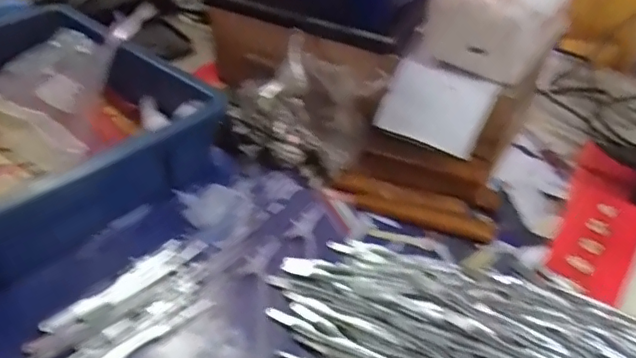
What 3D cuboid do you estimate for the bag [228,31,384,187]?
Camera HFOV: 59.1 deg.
[{"bbox_3d":[-0.017,-0.065,0.532,0.146,0.105,0.086,10,41,8],"label":"bag"}]

